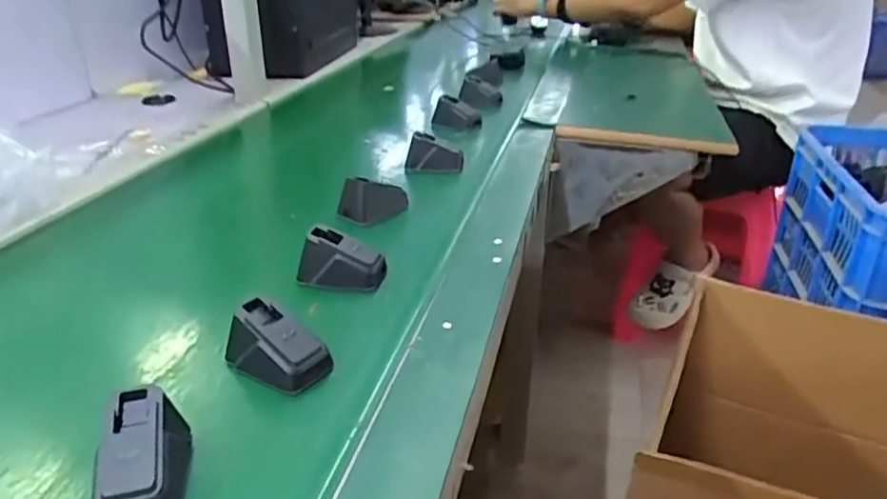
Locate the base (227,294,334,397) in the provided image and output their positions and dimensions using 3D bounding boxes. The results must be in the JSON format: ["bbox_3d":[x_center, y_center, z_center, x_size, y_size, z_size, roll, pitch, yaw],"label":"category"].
[{"bbox_3d":[-0.110,0.062,0.425,0.066,0.039,0.043,16,32,29],"label":"base"}]

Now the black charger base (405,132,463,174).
[{"bbox_3d":[-0.010,-0.117,0.780,0.072,0.043,0.031,-3,28,-5],"label":"black charger base"}]

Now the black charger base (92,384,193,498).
[{"bbox_3d":[-0.158,0.109,0.336,0.039,0.037,0.069,-7,28,-12],"label":"black charger base"}]

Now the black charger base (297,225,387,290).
[{"bbox_3d":[-0.083,0.008,0.529,0.068,0.039,0.033,6,28,12],"label":"black charger base"}]

